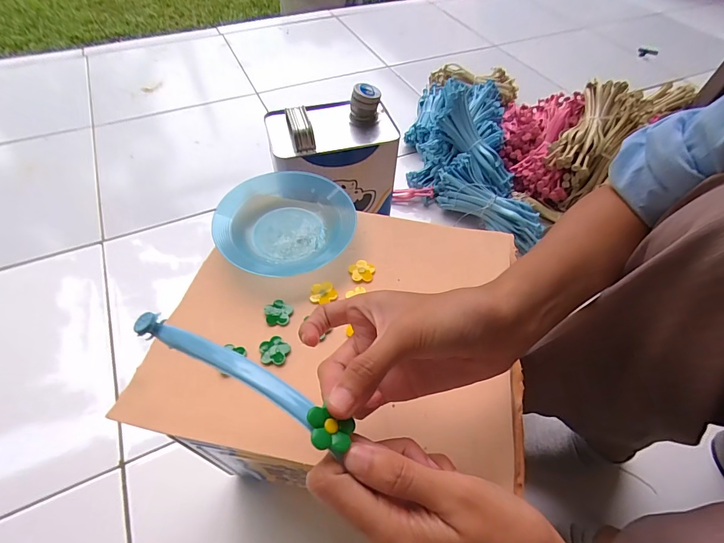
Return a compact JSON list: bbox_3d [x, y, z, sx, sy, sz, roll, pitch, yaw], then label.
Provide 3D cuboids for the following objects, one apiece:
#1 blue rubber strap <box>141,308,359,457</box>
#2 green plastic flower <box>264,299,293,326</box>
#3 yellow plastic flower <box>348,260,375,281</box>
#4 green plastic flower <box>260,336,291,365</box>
[{"bbox_3d":[-0.064,0.051,0.188,0.130,0.008,0.018,22,56,19],"label":"blue rubber strap"},{"bbox_3d":[-0.070,0.034,0.313,0.022,0.005,0.022,1,54,-2],"label":"green plastic flower"},{"bbox_3d":[-0.001,-0.001,0.341,0.022,0.004,0.021,1,54,-2],"label":"yellow plastic flower"},{"bbox_3d":[-0.069,0.061,0.294,0.023,0.004,0.023,1,54,-2],"label":"green plastic flower"}]

